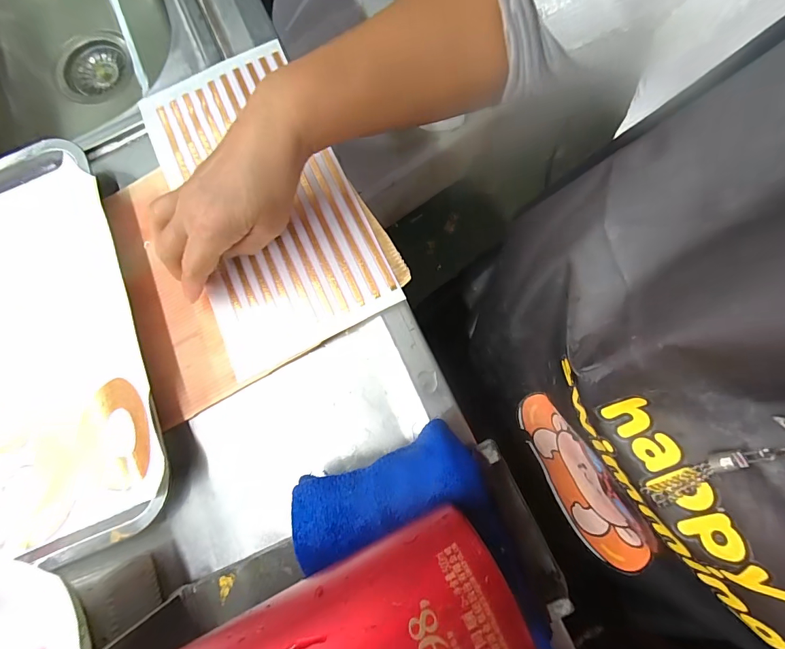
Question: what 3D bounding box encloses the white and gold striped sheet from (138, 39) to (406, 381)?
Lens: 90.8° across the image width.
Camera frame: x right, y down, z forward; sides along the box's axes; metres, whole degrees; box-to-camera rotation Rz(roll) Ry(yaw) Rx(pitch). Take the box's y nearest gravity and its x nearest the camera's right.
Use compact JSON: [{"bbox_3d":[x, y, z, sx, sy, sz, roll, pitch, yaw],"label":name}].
[{"bbox_3d":[-0.115,-0.114,0.334,0.145,0.010,0.283,-26,78,2],"label":"white and gold striped sheet"}]

